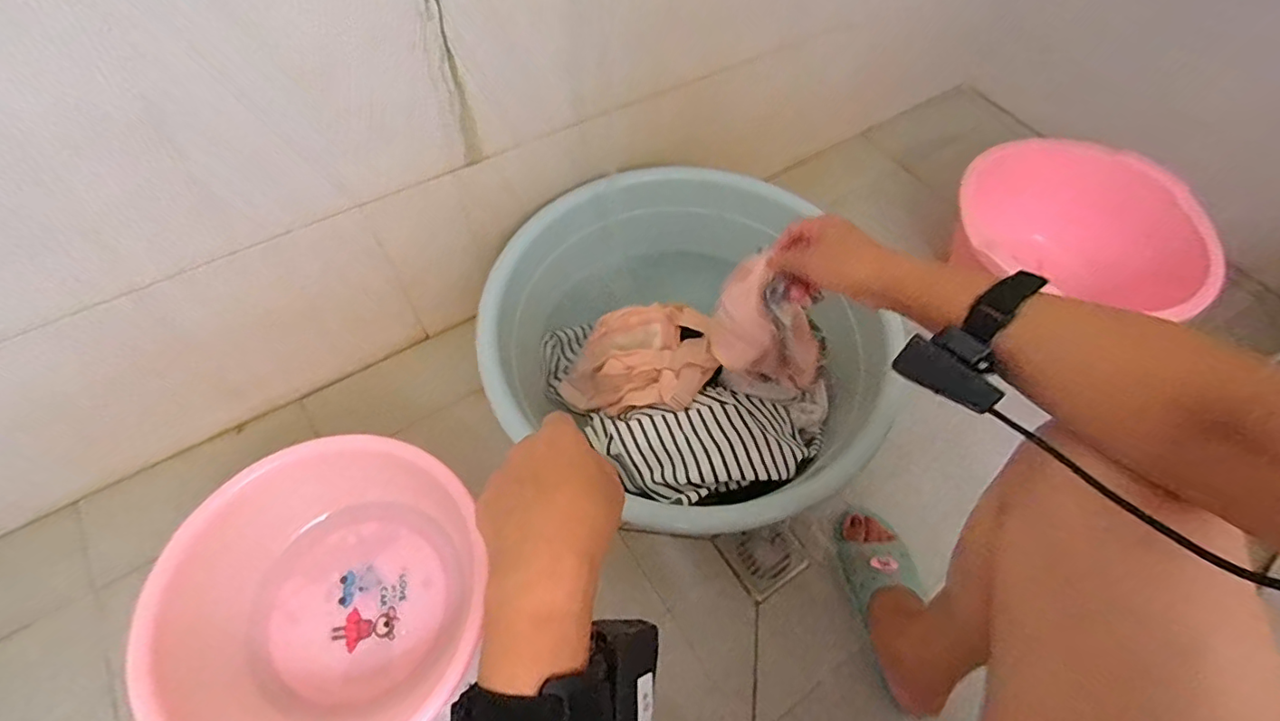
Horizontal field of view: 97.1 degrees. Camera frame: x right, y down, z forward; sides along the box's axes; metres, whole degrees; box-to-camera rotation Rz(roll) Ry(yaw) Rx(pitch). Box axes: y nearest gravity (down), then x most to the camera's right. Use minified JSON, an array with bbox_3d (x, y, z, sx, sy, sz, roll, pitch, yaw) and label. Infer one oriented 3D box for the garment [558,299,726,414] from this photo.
[{"bbox_3d":[-0.008,-0.002,0.816,0.207,0.106,0.173,6,60,2],"label":"garment"}]

